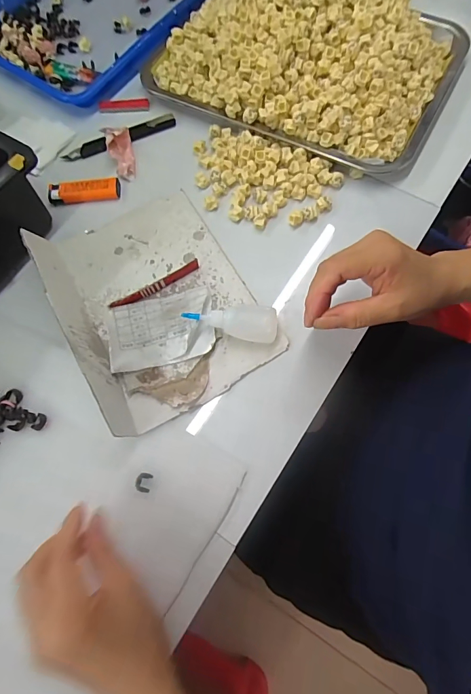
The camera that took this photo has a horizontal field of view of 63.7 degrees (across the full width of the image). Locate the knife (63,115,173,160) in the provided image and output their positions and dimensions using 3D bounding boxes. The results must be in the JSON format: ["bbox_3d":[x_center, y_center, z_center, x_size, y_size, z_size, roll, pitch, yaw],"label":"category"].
[{"bbox_3d":[-0.141,-0.254,0.462,0.142,0.008,0.021,-22,72,-5],"label":"knife"}]

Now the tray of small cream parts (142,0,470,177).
[{"bbox_3d":[0.081,-0.360,0.445,0.344,0.075,0.244,26,75,10],"label":"tray of small cream parts"}]

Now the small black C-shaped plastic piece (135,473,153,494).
[{"bbox_3d":[-0.080,0.118,0.330,0.013,0.005,0.016,12,73,6],"label":"small black C-shaped plastic piece"}]

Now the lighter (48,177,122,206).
[{"bbox_3d":[-0.175,-0.181,0.438,0.080,0.012,0.022,-8,71,0],"label":"lighter"}]

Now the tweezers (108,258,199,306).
[{"bbox_3d":[-0.081,-0.064,0.389,0.098,0.011,0.011,-29,73,-7],"label":"tweezers"}]

